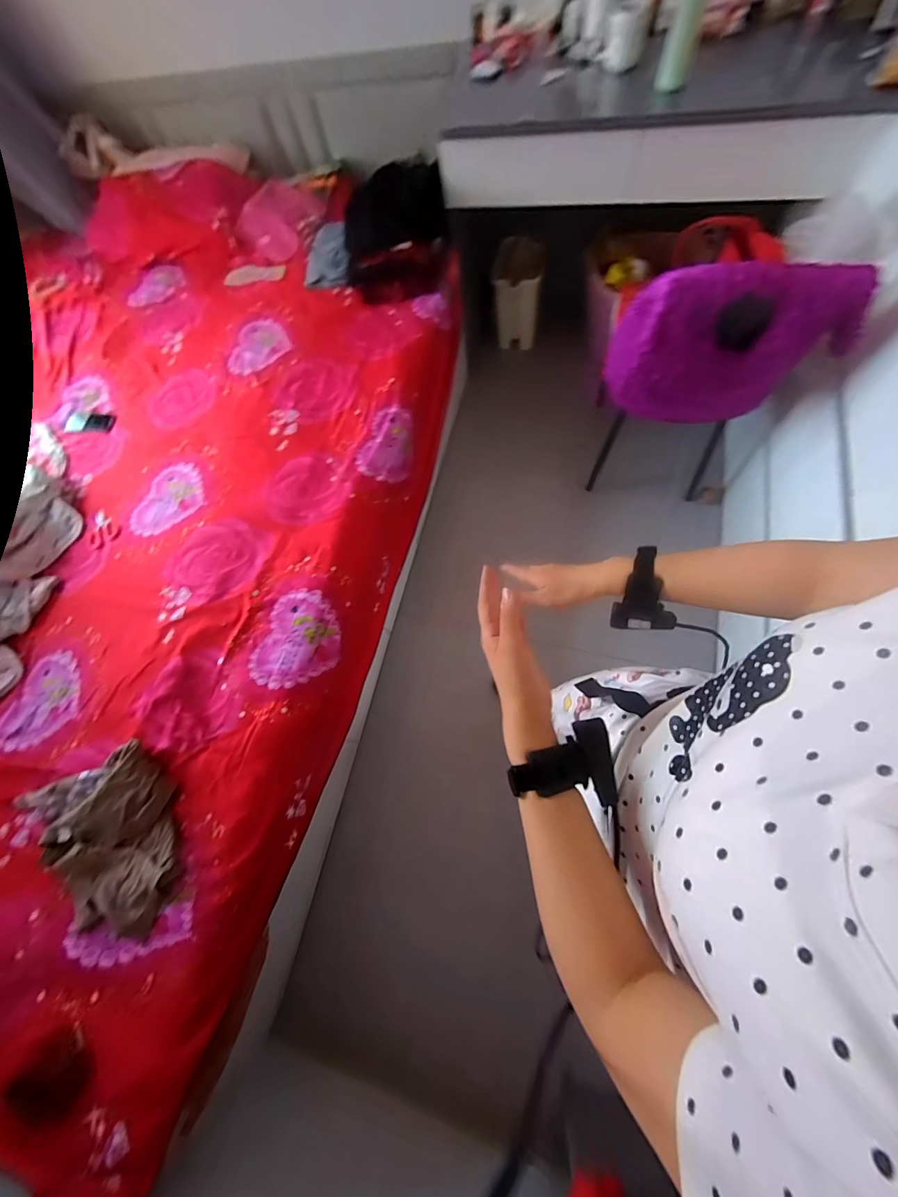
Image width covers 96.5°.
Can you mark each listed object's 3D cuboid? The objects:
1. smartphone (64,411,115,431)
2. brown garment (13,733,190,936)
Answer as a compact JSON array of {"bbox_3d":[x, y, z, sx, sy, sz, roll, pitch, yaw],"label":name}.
[{"bbox_3d":[-1.211,-0.595,1.352,0.176,0.008,0.070,4,78,4],"label":"smartphone"},{"bbox_3d":[-0.692,0.485,0.826,0.258,0.063,0.375,-39,74,-18],"label":"brown garment"}]

